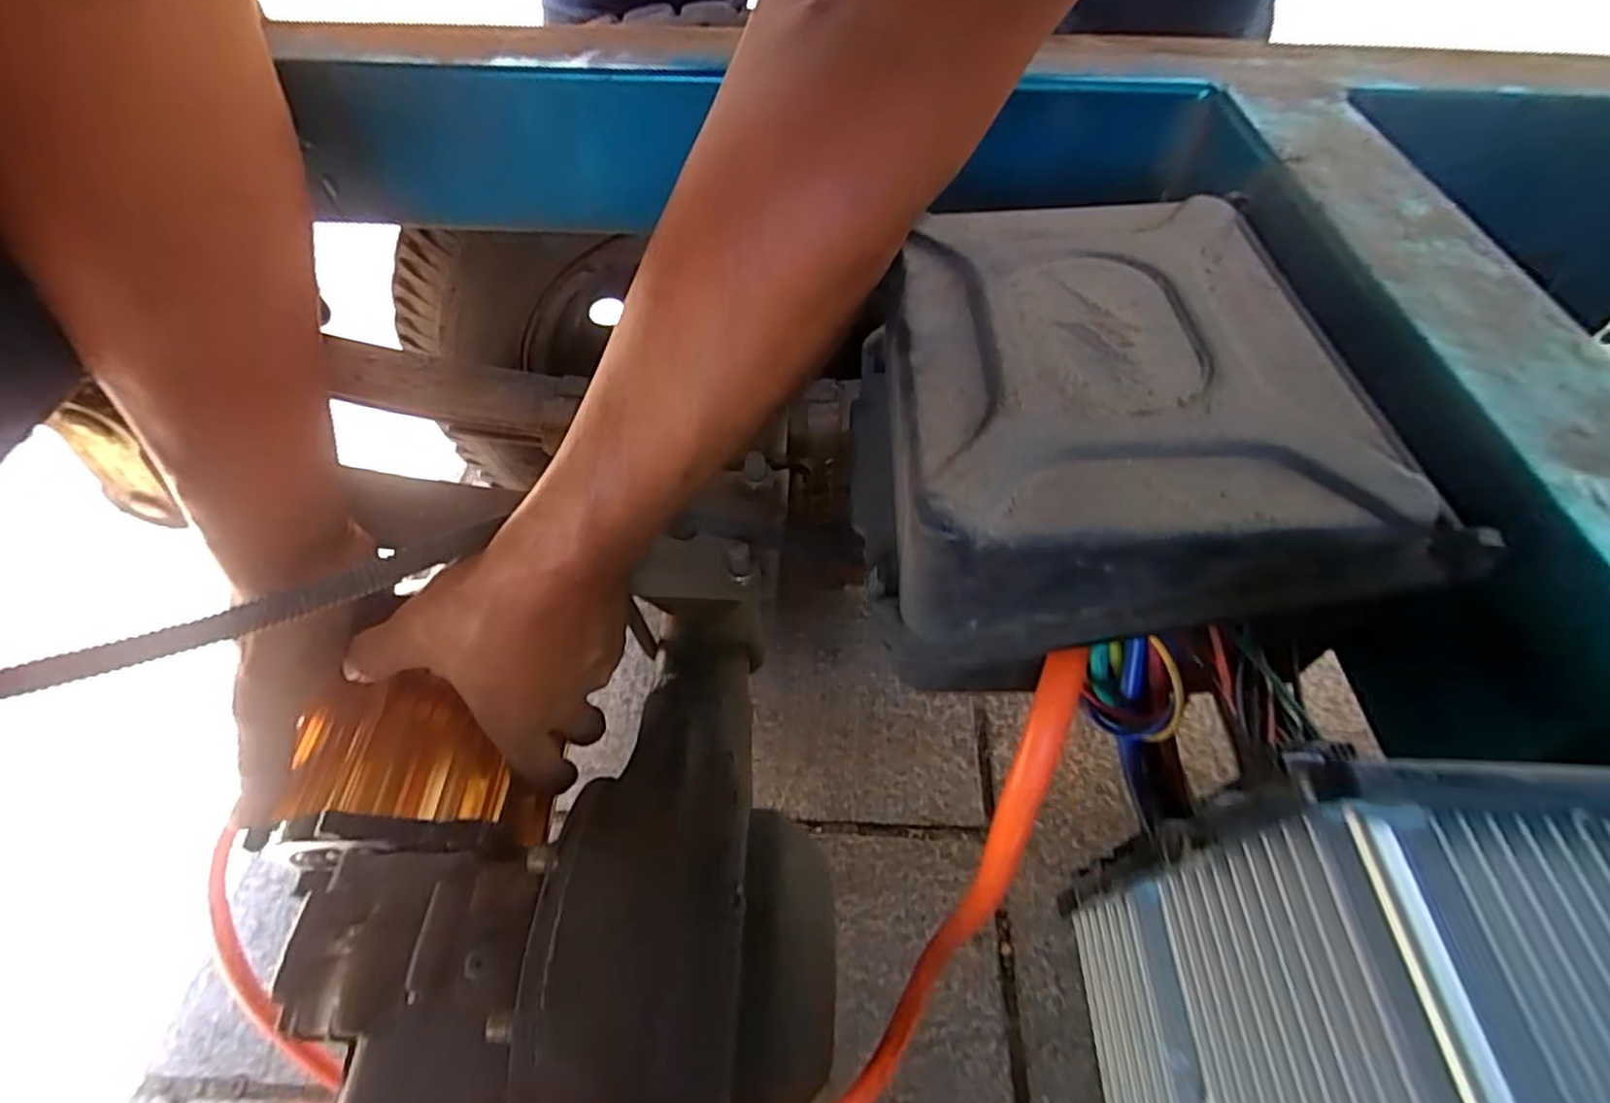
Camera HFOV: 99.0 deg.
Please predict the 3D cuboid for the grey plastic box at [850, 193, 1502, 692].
[{"bbox_3d":[0.084,-0.040,0.214,0.132,0.064,0.155,0,51,0],"label":"grey plastic box"}]

